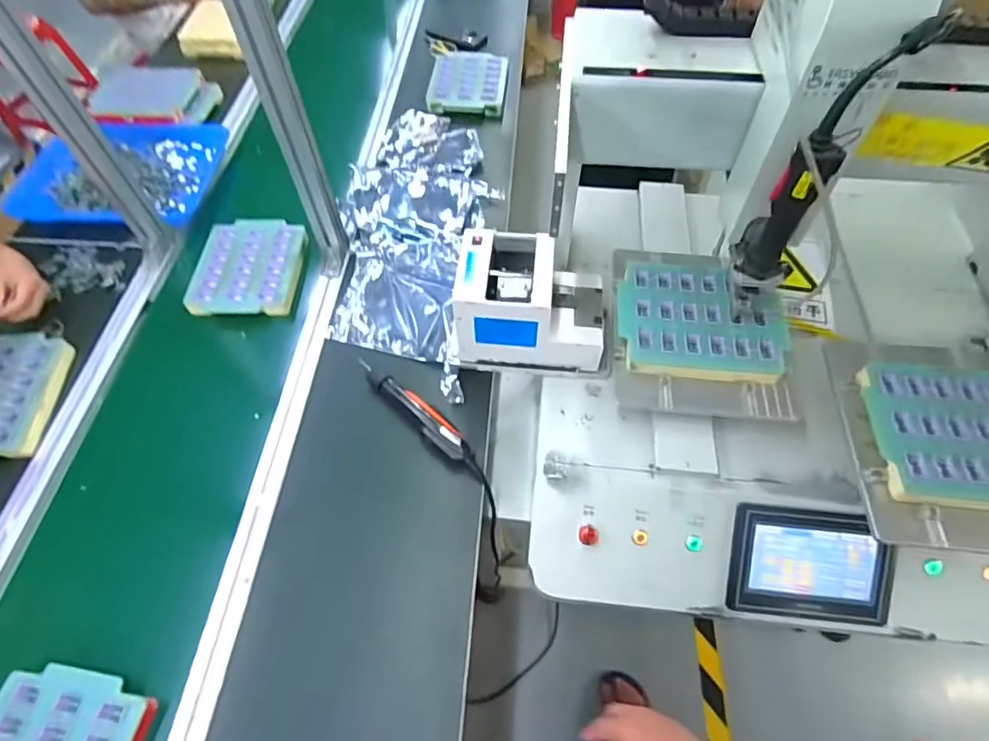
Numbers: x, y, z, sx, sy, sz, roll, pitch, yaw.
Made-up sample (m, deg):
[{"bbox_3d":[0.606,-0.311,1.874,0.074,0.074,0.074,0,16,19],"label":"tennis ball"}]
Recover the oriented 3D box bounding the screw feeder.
[{"bbox_3d":[0.053,-0.098,0.767,0.205,0.137,0.141,6,59,4],"label":"screw feeder"}]

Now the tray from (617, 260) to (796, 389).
[{"bbox_3d":[0.287,-0.075,0.762,0.221,0.026,0.185,4,59,3],"label":"tray"}]

